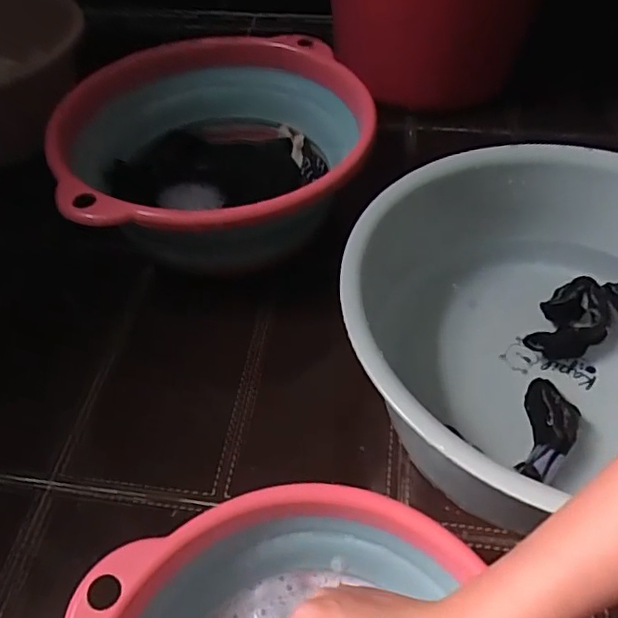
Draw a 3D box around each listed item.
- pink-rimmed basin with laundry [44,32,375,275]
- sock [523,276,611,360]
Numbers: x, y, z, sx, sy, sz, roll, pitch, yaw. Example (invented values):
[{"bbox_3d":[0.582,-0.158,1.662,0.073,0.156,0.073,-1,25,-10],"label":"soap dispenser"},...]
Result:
[{"bbox_3d":[-0.096,-0.179,0.677,0.337,0.117,0.317,-1,49,1],"label":"pink-rimmed basin with laundry"},{"bbox_3d":[0.258,0.011,0.567,0.058,0.024,0.110,32,57,25],"label":"sock"}]

